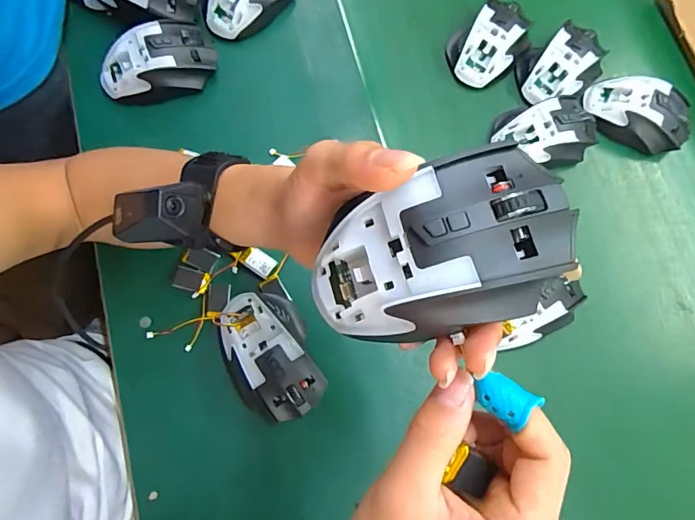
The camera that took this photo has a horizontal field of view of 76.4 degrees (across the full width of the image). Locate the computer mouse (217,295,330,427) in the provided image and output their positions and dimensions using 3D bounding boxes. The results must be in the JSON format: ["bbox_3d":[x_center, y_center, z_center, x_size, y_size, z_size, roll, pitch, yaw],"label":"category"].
[{"bbox_3d":[-0.069,0.083,0.386,0.071,0.034,0.114,-22,78,-7],"label":"computer mouse"}]

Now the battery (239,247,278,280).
[{"bbox_3d":[-0.086,0.002,0.422,0.033,0.004,0.020,32,76,4],"label":"battery"}]

